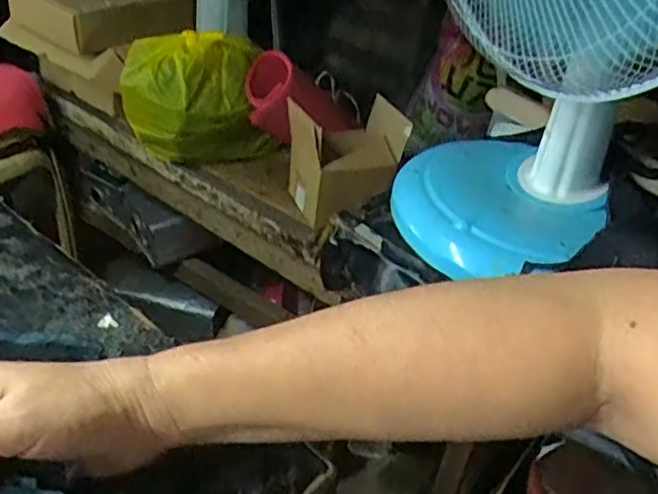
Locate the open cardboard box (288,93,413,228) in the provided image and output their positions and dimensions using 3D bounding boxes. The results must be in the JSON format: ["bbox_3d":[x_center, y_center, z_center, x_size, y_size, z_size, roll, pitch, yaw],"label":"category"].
[{"bbox_3d":[0.029,-0.137,1.042,0.159,0.158,0.144,-9,39,-21],"label":"open cardboard box"}]

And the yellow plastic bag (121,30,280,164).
[{"bbox_3d":[-0.226,-0.252,1.137,0.243,0.193,0.158,-8,38,-20],"label":"yellow plastic bag"}]

